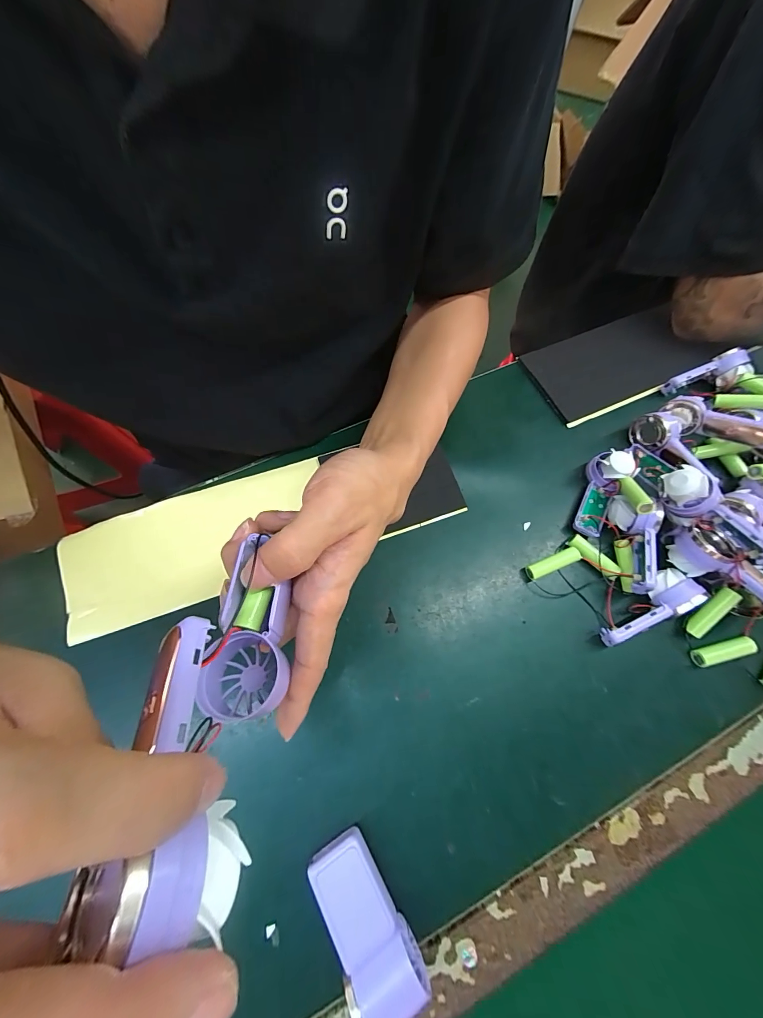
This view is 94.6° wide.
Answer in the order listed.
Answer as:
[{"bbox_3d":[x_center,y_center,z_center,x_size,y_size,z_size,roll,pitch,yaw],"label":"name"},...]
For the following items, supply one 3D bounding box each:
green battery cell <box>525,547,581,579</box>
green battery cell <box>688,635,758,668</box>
[{"bbox_3d":[0.161,0.051,0.333,0.050,0.014,0.014,-24,71,1],"label":"green battery cell"},{"bbox_3d":[0.299,0.124,0.308,0.050,0.016,0.016,-14,70,-6],"label":"green battery cell"}]

